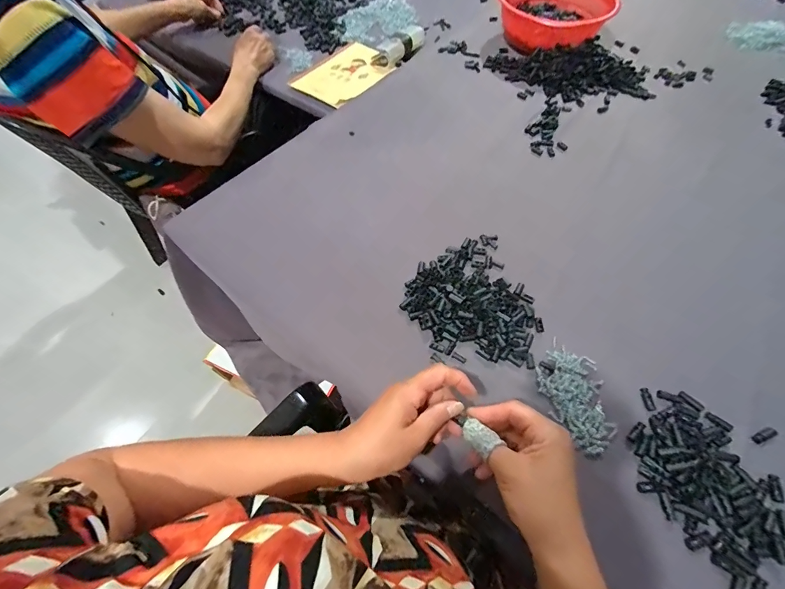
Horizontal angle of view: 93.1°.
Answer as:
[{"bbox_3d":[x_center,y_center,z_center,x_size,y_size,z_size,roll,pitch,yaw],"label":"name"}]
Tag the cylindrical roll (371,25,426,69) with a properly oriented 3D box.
[{"bbox_3d":[0.025,-0.544,0.814,0.058,0.043,0.191,31,63,19],"label":"cylindrical roll"}]

